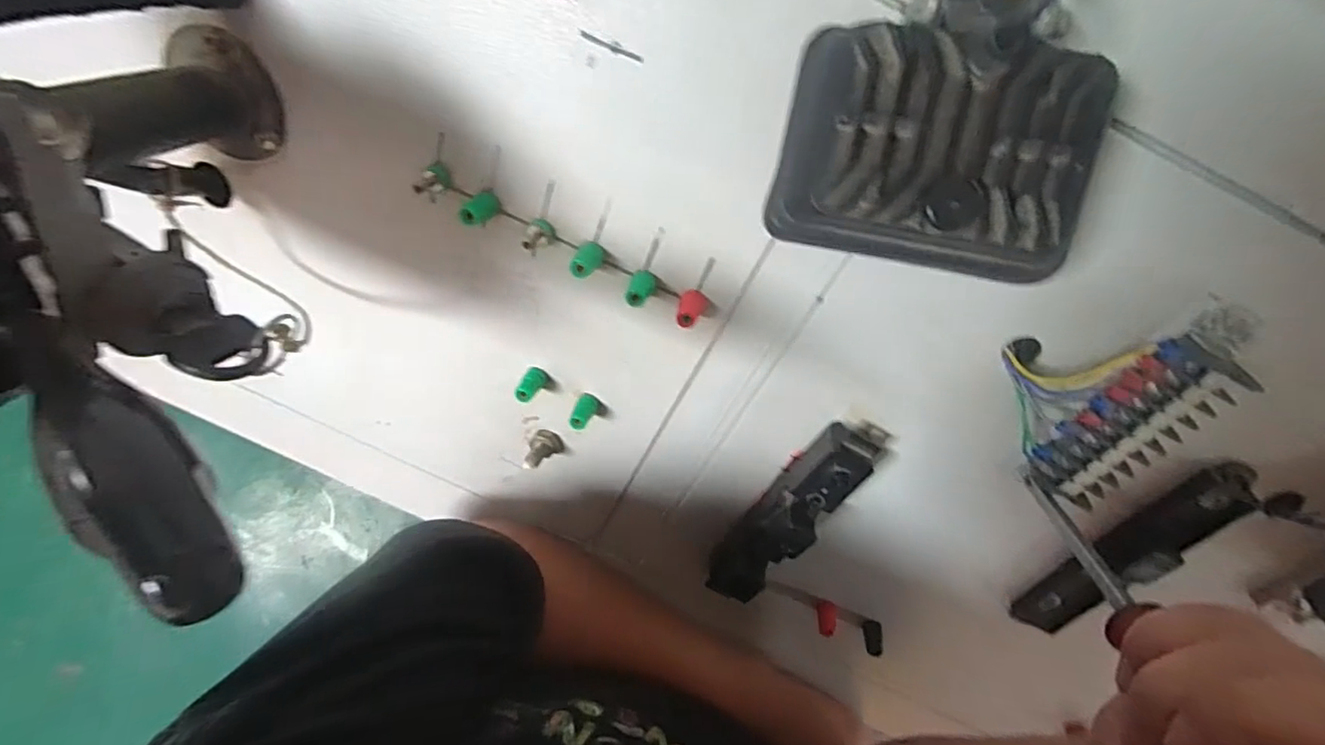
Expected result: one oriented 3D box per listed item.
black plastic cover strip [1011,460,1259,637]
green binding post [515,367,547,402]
[{"bbox_3d":[0.253,0.102,0.321,0.030,0.021,0.142,25,125,-3],"label":"black plastic cover strip"},{"bbox_3d":[-0.077,0.008,0.337,0.013,0.013,0.023,59,45,-22],"label":"green binding post"}]

